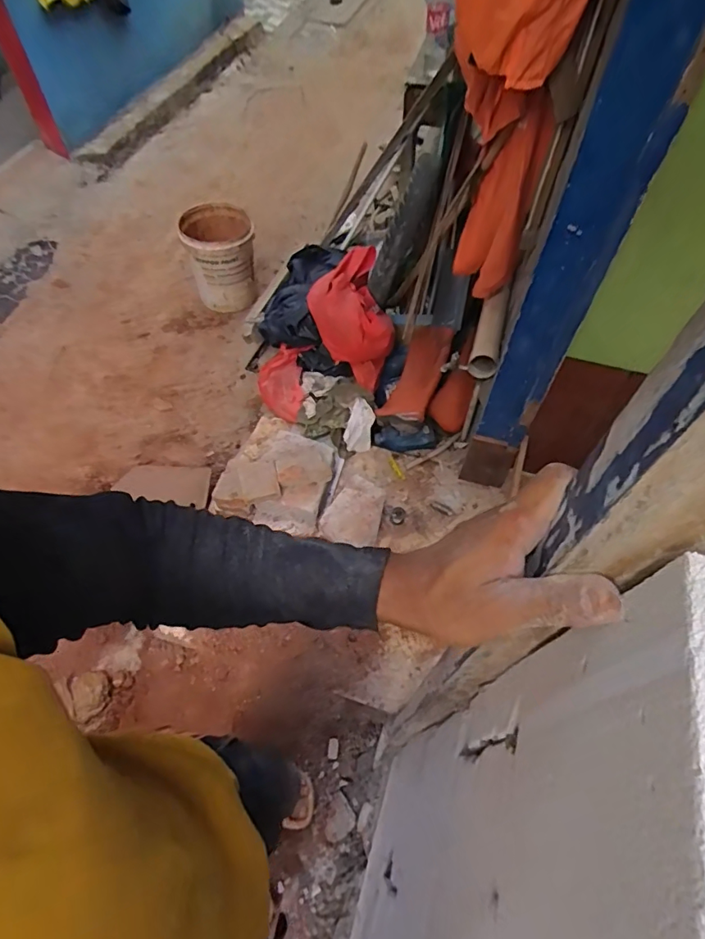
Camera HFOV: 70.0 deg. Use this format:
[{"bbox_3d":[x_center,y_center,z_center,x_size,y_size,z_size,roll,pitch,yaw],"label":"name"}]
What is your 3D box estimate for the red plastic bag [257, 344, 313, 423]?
[{"bbox_3d":[-0.255,-0.303,1.772,0.196,0.057,0.272,6,77,23],"label":"red plastic bag"}]

